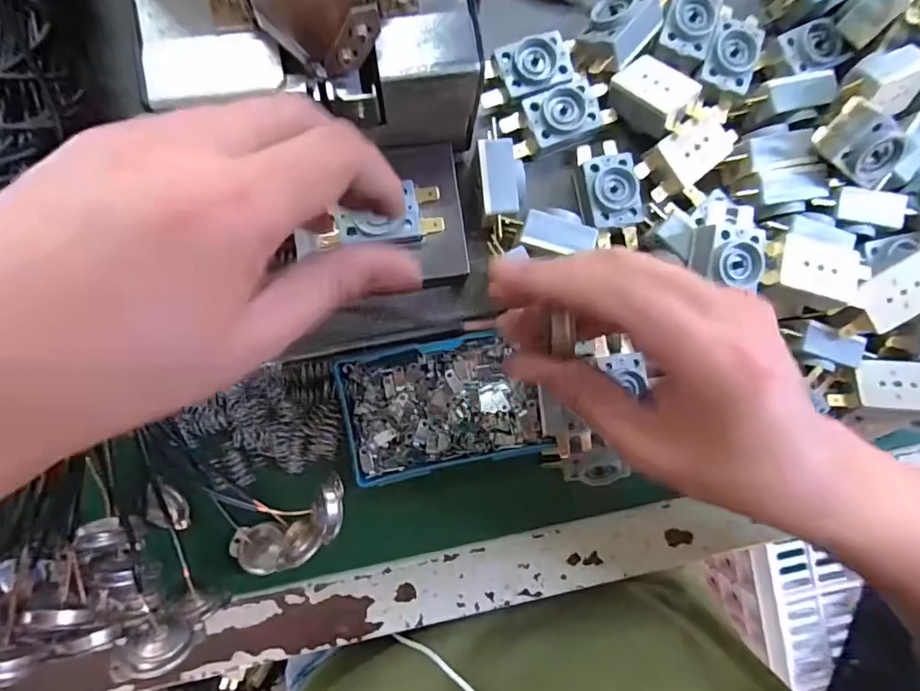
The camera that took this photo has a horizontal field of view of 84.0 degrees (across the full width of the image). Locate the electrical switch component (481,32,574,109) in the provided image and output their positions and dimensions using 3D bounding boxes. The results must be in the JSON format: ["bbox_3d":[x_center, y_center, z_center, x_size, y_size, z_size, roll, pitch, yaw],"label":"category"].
[{"bbox_3d":[0.035,-0.143,0.266,0.048,0.015,0.028,-15,90,-5],"label":"electrical switch component"}]

